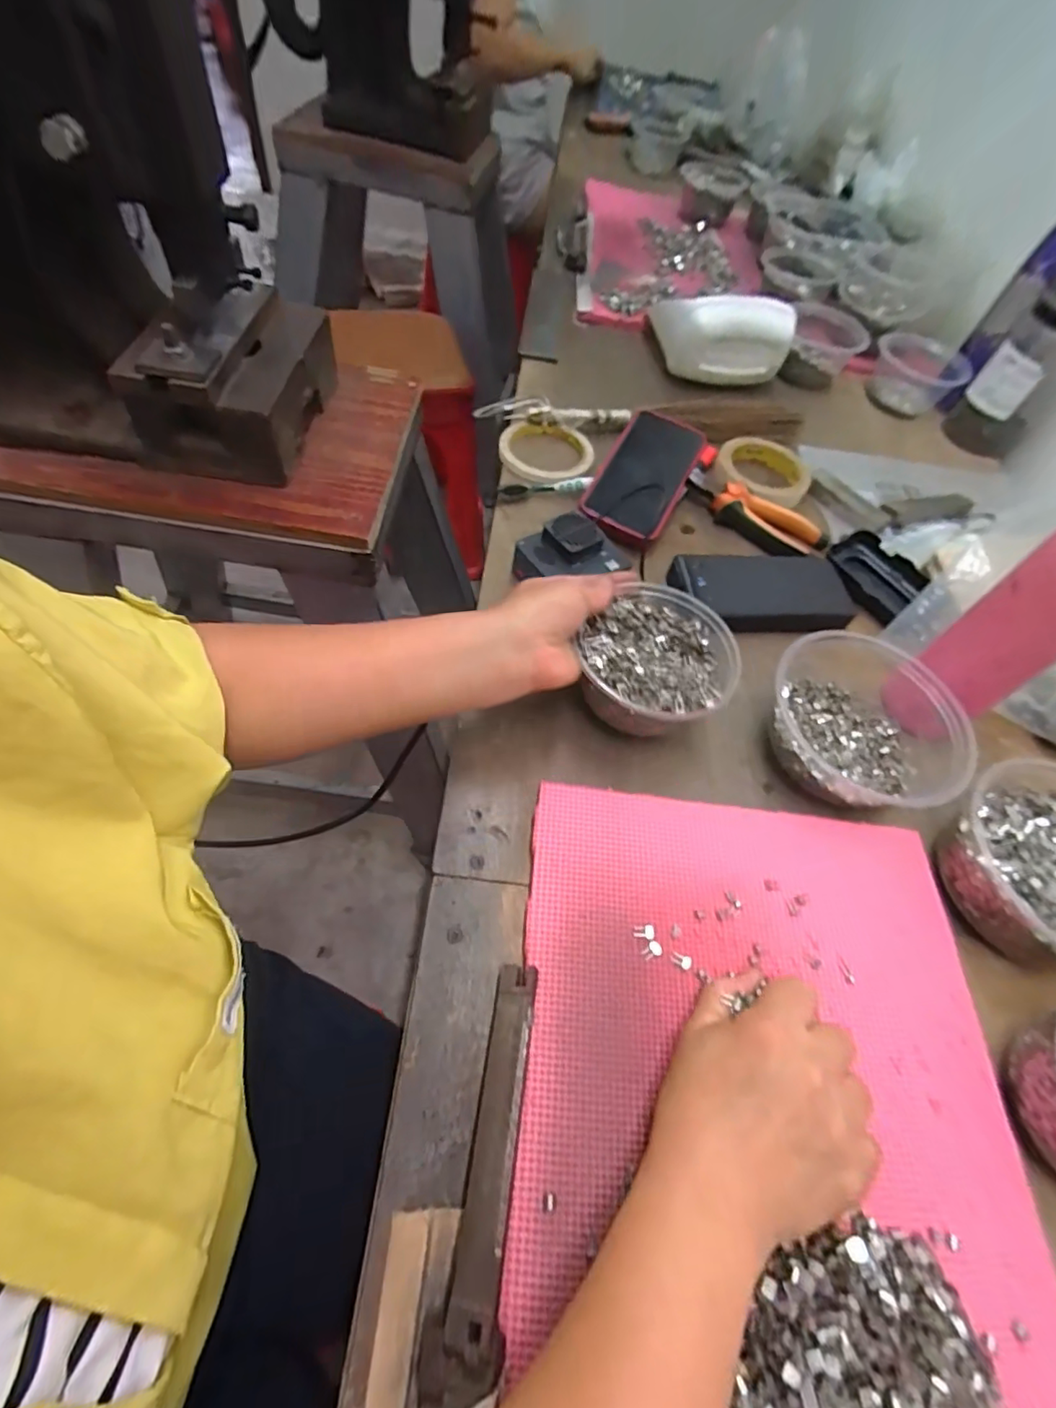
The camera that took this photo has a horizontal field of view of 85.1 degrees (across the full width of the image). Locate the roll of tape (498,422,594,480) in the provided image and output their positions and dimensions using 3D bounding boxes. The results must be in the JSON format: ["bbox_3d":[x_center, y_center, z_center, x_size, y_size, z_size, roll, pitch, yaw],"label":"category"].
[{"bbox_3d":[0.019,-0.268,0.603,0.098,0.018,0.098,1,55,-1],"label":"roll of tape"}]

